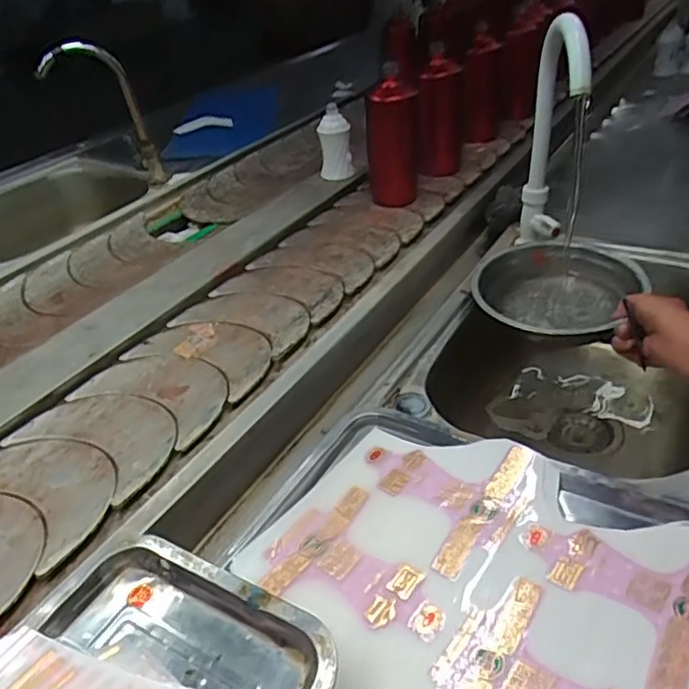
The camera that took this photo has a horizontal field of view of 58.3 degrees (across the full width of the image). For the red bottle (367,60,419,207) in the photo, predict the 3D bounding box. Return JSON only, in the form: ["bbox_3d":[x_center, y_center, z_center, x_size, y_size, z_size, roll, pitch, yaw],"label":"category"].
[{"bbox_3d":[0.081,-0.329,0.999,0.083,0.185,0.070,-1,35,6],"label":"red bottle"}]

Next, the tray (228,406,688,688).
[{"bbox_3d":[0.102,0.176,0.443,0.384,0.029,0.284,19,41,30],"label":"tray"}]

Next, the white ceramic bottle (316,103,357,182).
[{"bbox_3d":[-0.014,-0.363,1.109,0.063,0.122,0.052,-4,36,4],"label":"white ceramic bottle"}]

